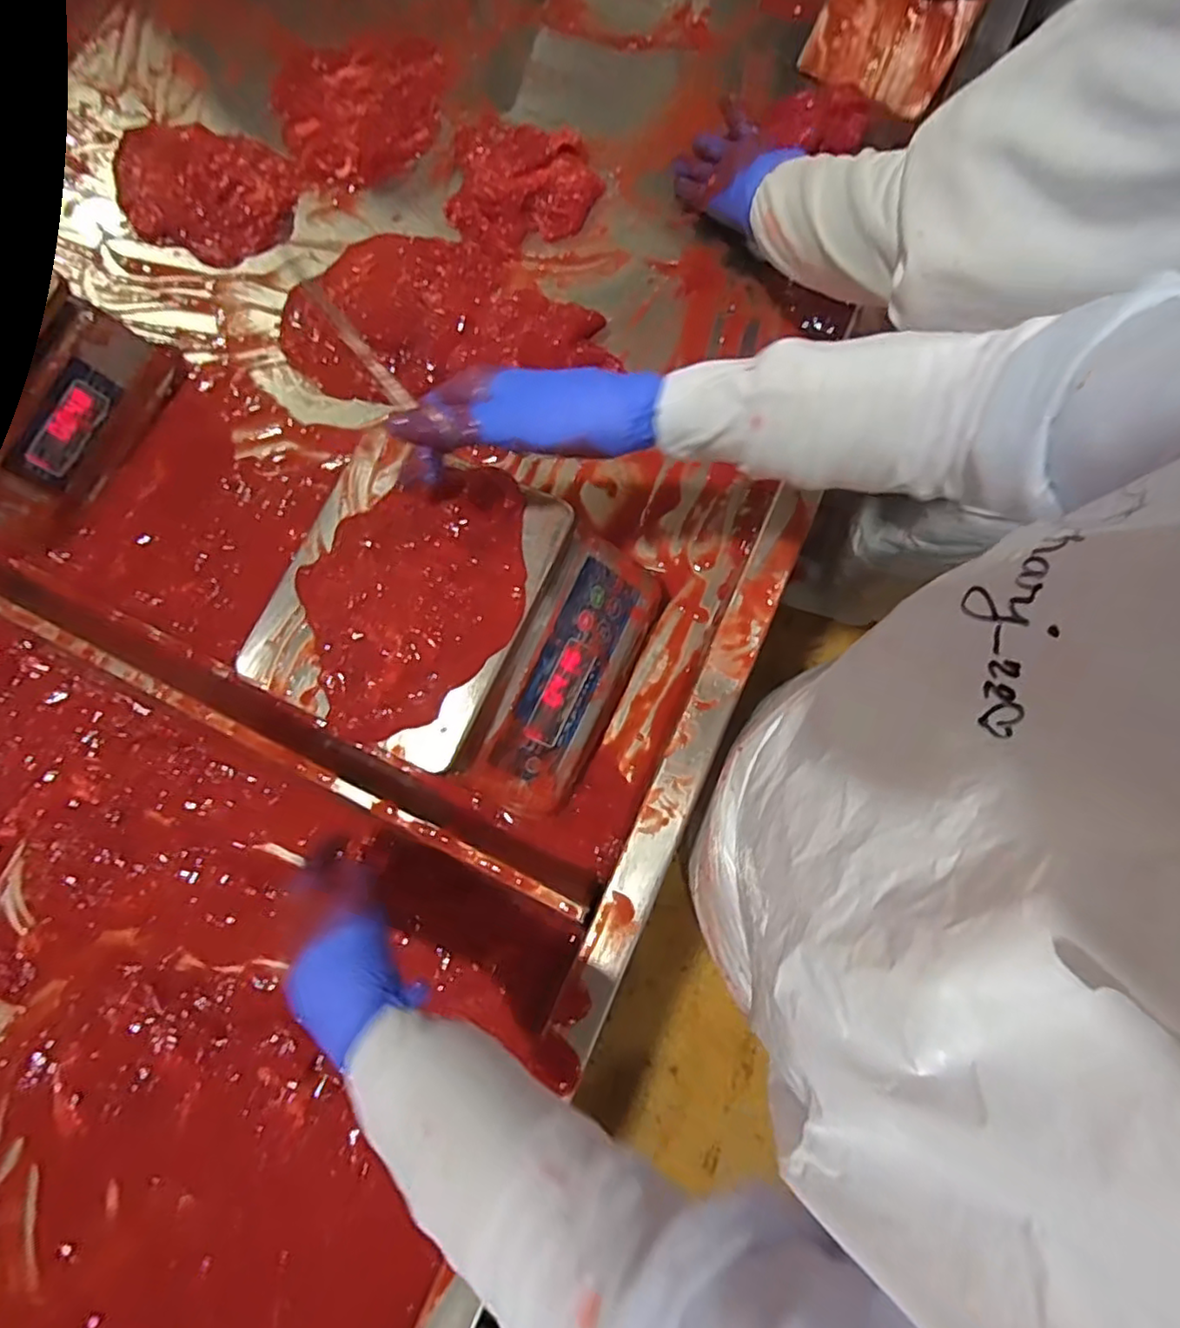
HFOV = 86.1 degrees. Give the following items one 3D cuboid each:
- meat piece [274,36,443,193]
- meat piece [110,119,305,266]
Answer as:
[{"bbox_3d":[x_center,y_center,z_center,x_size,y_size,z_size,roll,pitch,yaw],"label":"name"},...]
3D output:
[{"bbox_3d":[-0.258,-0.641,0.723,0.193,0.025,0.197,0,79,1],"label":"meat piece"},{"bbox_3d":[-0.431,-0.528,0.707,0.197,0.028,0.154,9,79,3],"label":"meat piece"}]

